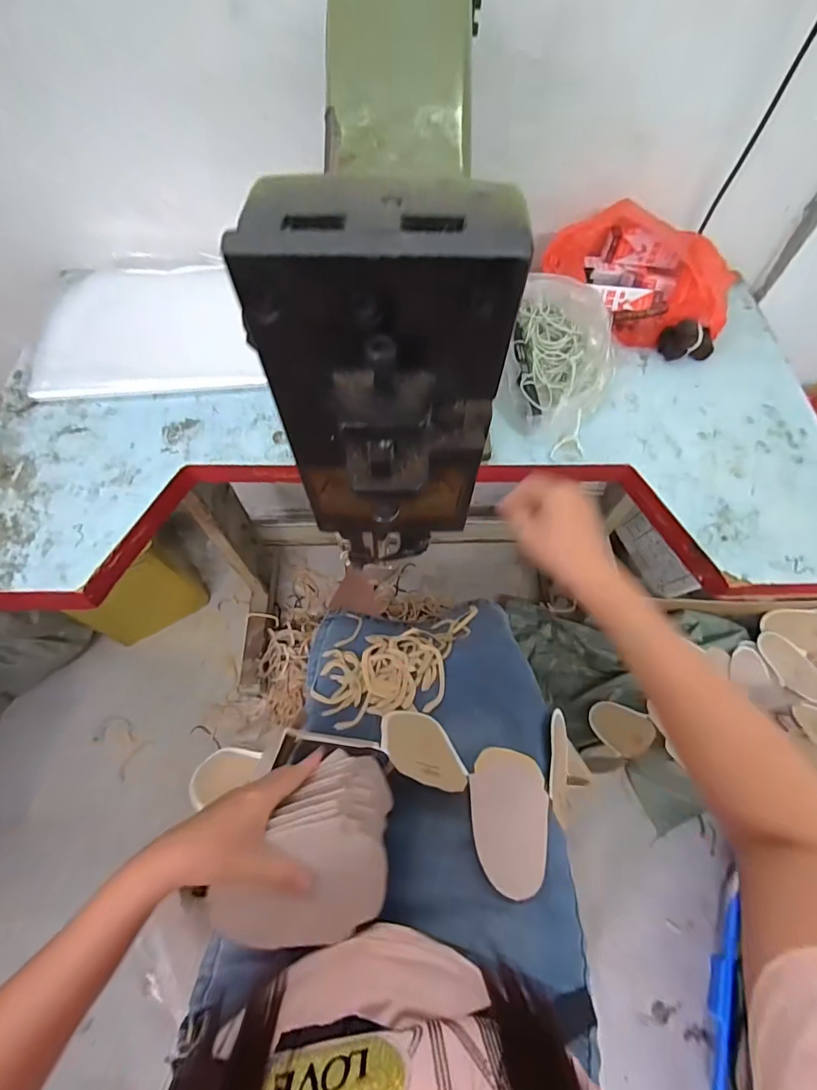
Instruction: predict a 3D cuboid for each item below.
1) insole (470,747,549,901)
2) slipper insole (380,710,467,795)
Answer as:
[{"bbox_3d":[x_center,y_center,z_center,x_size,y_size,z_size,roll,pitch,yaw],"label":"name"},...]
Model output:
[{"bbox_3d":[0.110,0.283,0.470,0.086,0.007,0.127,6,61,-16],"label":"insole"},{"bbox_3d":[0.016,0.220,0.490,0.094,0.111,0.007,23,101,-6],"label":"slipper insole"}]

